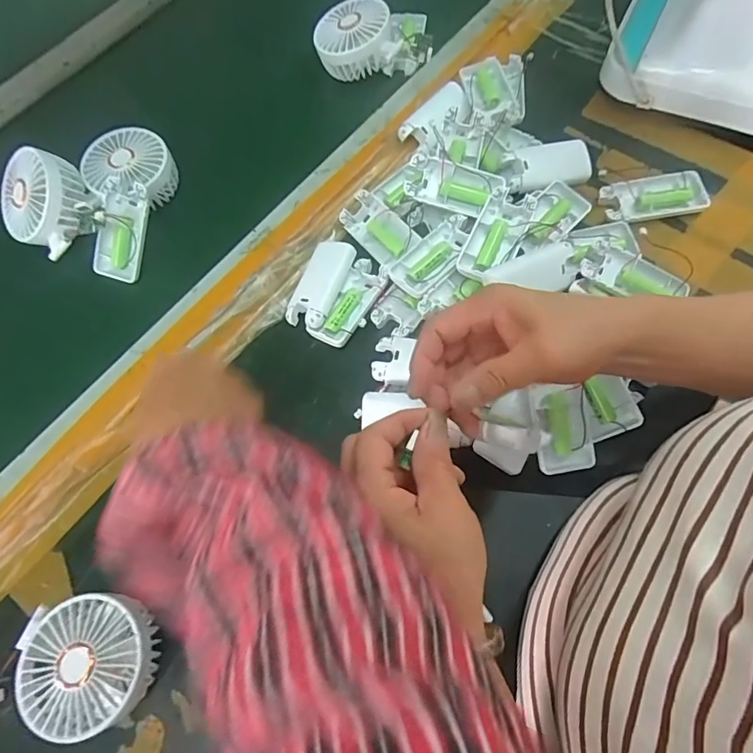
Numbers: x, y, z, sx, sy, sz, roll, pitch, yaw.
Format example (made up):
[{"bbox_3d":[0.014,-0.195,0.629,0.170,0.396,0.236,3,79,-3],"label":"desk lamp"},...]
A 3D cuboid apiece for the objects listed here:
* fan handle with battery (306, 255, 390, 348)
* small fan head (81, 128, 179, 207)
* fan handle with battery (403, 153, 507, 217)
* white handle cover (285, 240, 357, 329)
[{"bbox_3d":[-0.024,-0.073,0.449,0.043,0.016,0.093,30,75,11],"label":"fan handle with battery"},{"bbox_3d":[-0.249,-0.213,0.488,0.084,0.037,0.084,-1,72,2],"label":"small fan head"},{"bbox_3d":[0.074,-0.180,0.450,0.088,0.025,0.042,12,73,6],"label":"fan handle with battery"},{"bbox_3d":[-0.054,-0.091,0.455,0.037,0.013,0.091,20,74,8],"label":"white handle cover"}]

